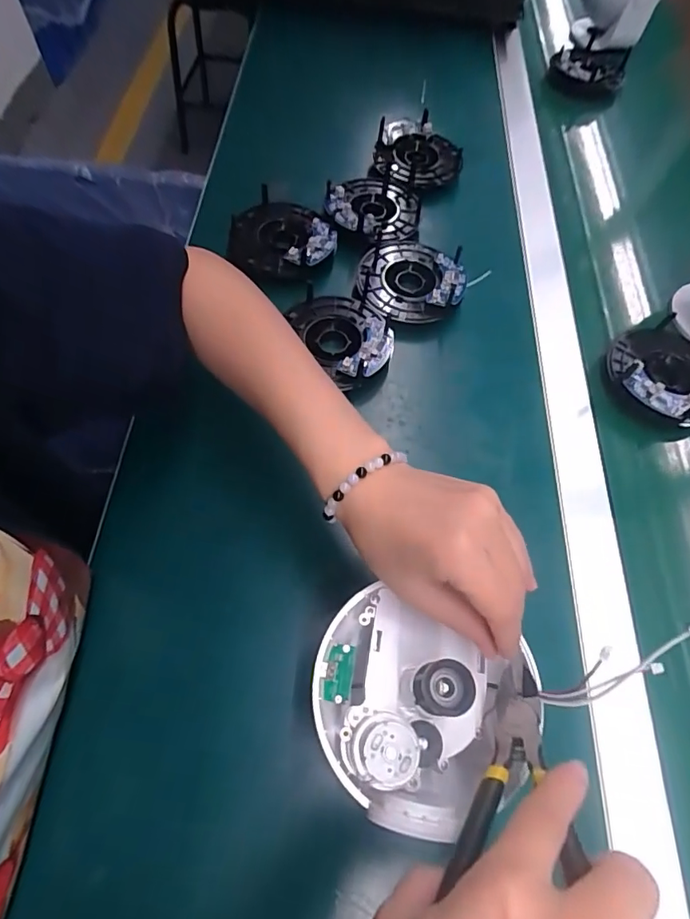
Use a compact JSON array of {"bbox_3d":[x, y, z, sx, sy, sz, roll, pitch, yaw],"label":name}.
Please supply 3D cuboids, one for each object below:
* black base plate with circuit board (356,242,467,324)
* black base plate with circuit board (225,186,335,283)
[{"bbox_3d":[0.064,-0.174,0.471,0.099,0.028,0.098,1,64,-2],"label":"black base plate with circuit board"},{"bbox_3d":[-0.065,-0.218,0.476,0.099,0.021,0.101,1,64,-2],"label":"black base plate with circuit board"}]

